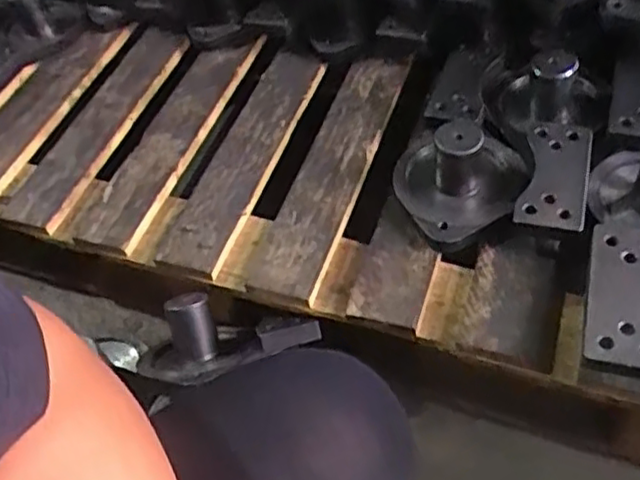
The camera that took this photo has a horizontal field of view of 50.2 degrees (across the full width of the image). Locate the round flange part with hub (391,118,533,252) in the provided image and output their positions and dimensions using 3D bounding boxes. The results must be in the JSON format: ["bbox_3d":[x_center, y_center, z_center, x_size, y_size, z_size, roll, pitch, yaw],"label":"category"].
[{"bbox_3d":[0.143,-0.066,0.713,0.133,0.089,0.126,-5,52,6],"label":"round flange part with hub"}]

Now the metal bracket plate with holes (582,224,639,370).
[{"bbox_3d":[0.269,0.044,0.599,0.063,0.014,0.142,10,57,15],"label":"metal bracket plate with holes"}]

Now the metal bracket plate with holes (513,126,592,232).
[{"bbox_3d":[0.239,-0.067,0.696,0.063,0.012,0.134,10,55,17],"label":"metal bracket plate with holes"}]

